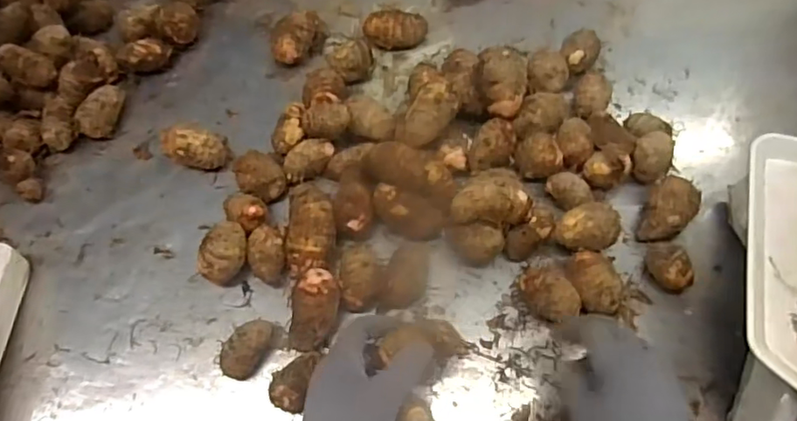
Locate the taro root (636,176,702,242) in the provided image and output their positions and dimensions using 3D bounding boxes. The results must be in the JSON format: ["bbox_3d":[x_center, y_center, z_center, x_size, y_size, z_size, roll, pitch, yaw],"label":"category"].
[{"bbox_3d":[0.266,0.004,0.571,0.044,0.045,0.067,37,71,18],"label":"taro root"}]

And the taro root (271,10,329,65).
[{"bbox_3d":[-0.120,-0.212,0.690,0.040,0.048,0.085,31,69,17],"label":"taro root"}]

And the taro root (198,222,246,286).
[{"bbox_3d":[-0.170,0.047,0.570,0.044,0.049,0.058,3,64,4],"label":"taro root"}]

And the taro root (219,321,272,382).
[{"bbox_3d":[-0.138,0.127,0.522,0.029,0.036,0.055,23,67,13],"label":"taro root"}]

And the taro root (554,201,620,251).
[{"bbox_3d":[0.184,0.022,0.560,0.050,0.049,0.050,-1,64,2],"label":"taro root"}]

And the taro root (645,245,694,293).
[{"bbox_3d":[0.257,0.057,0.545,0.031,0.036,0.042,-14,64,-4],"label":"taro root"}]

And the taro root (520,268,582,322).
[{"bbox_3d":[0.140,0.080,0.532,0.060,0.039,0.041,36,71,18],"label":"taro root"}]

